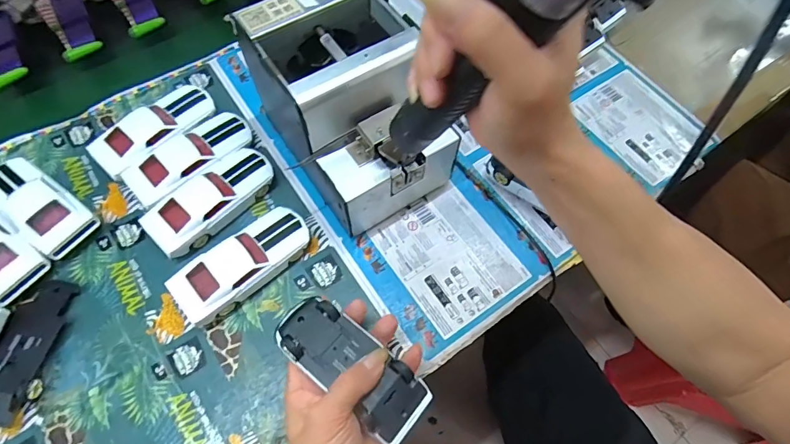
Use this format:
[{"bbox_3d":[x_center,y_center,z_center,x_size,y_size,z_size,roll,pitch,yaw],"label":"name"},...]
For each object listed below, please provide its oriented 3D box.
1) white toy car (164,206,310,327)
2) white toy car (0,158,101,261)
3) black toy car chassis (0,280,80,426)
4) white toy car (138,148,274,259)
[{"bbox_3d":[-0.138,0.037,0.396,0.125,0.034,0.052,-40,71,-18],"label":"white toy car"},{"bbox_3d":[-0.349,-0.017,0.416,0.127,0.030,0.050,34,68,15],"label":"white toy car"},{"bbox_3d":[-0.320,0.108,0.367,0.050,0.018,0.118,5,64,1],"label":"black toy car chassis"},{"bbox_3d":[-0.180,-0.022,0.423,0.053,0.033,0.128,39,69,17],"label":"white toy car"}]

